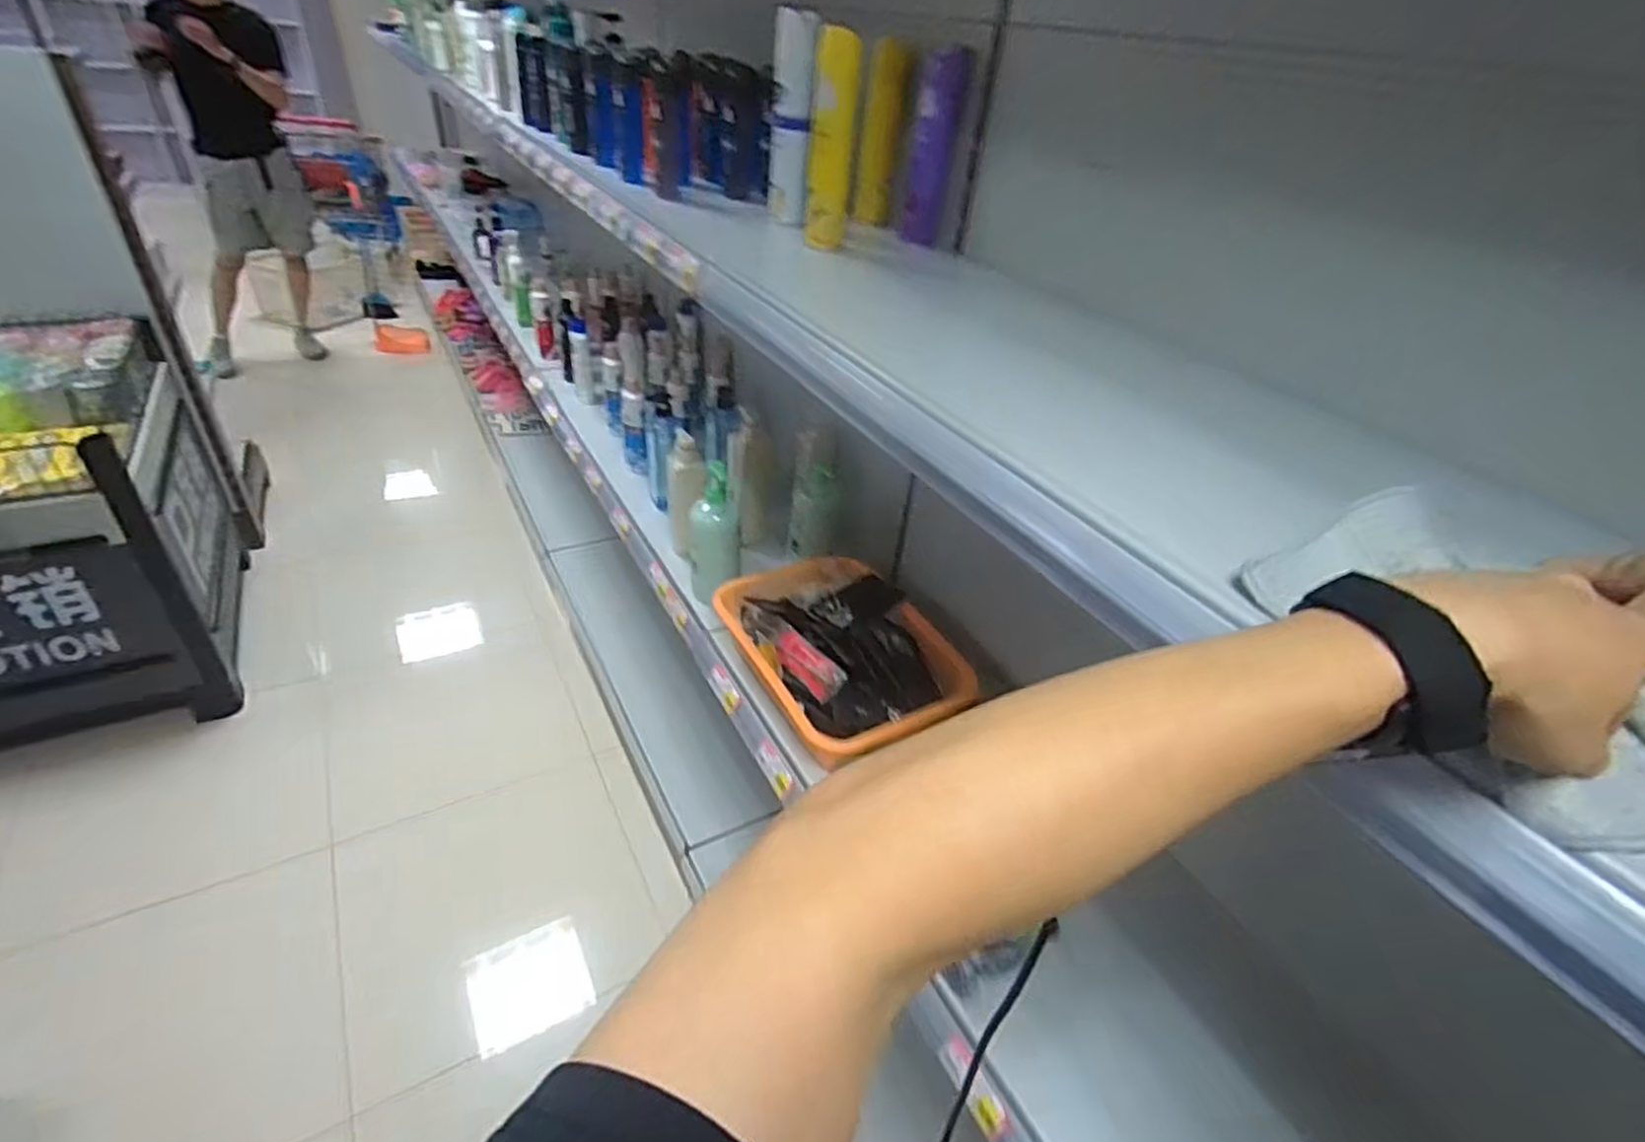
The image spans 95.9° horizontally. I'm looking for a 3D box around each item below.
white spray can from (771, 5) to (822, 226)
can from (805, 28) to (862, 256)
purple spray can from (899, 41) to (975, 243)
[{"bbox_3d":[-0.042,-0.629,1.036,0.051,0.249,0.065,0,36,-9],"label":"white spray can"},{"bbox_3d":[0.011,-0.549,0.954,0.054,0.242,0.048,5,36,-2],"label":"can"},{"bbox_3d":[0.156,-0.598,1.059,0.062,0.233,0.052,3,36,-5],"label":"purple spray can"}]

